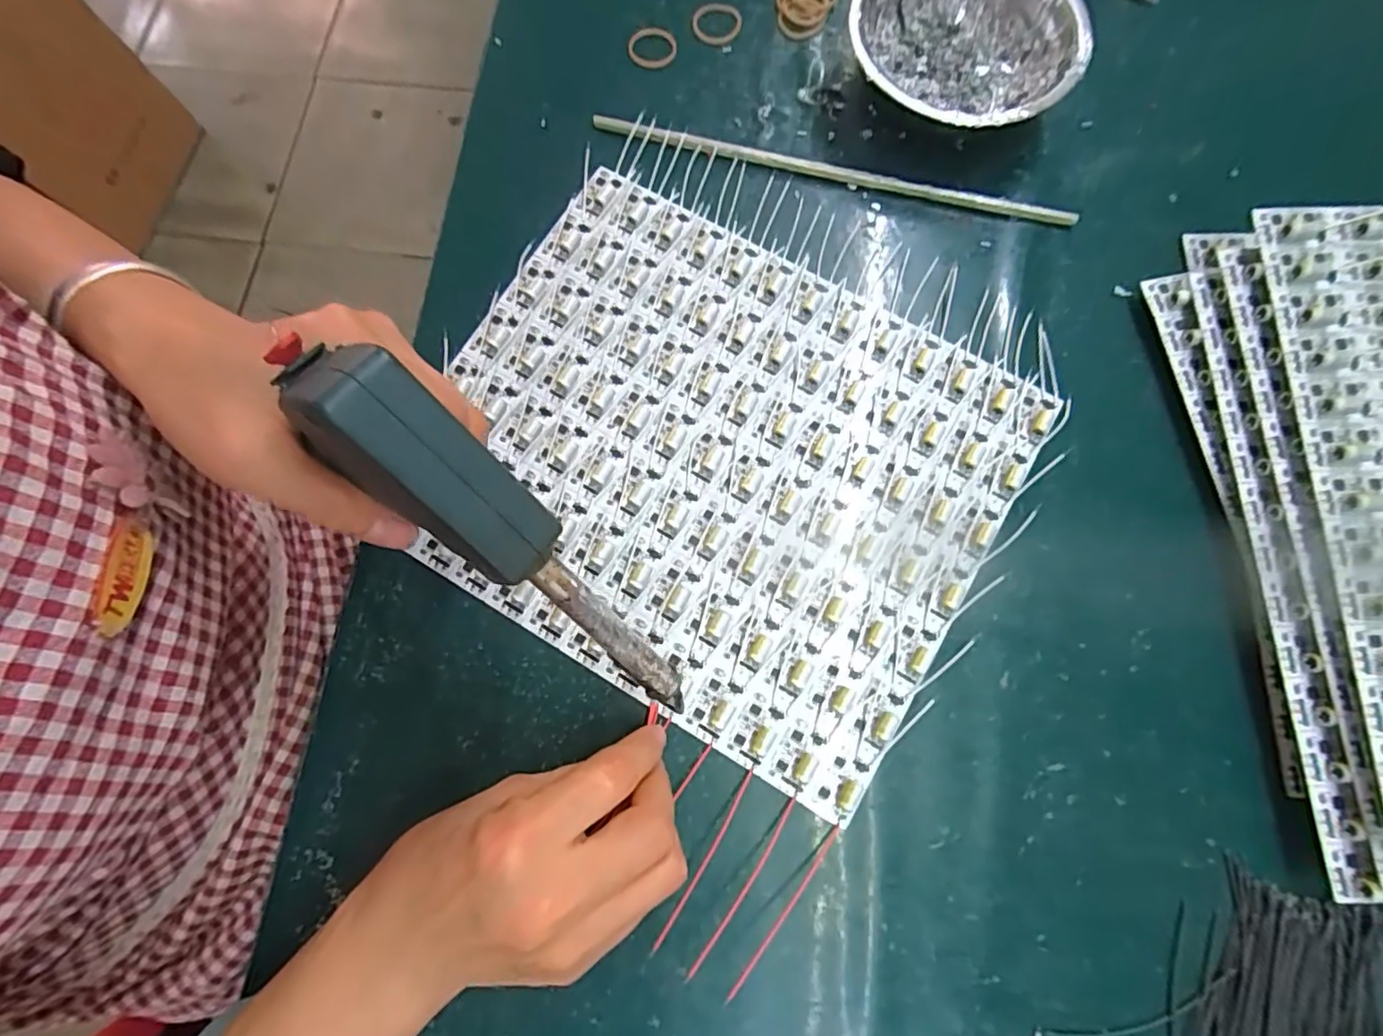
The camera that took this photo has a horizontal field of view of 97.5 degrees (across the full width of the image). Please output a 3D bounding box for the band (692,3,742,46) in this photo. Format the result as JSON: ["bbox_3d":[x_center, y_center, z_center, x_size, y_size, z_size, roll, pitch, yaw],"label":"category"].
[{"bbox_3d":[0.016,-0.316,0.387,0.031,0.005,0.031,12,87,4],"label":"band"}]

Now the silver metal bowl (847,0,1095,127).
[{"bbox_3d":[0.155,-0.267,0.351,0.126,0.045,0.120,0,77,1],"label":"silver metal bowl"}]

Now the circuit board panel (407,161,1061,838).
[{"bbox_3d":[0.009,-0.031,0.312,0.282,0.008,0.238,30,79,7],"label":"circuit board panel"}]

